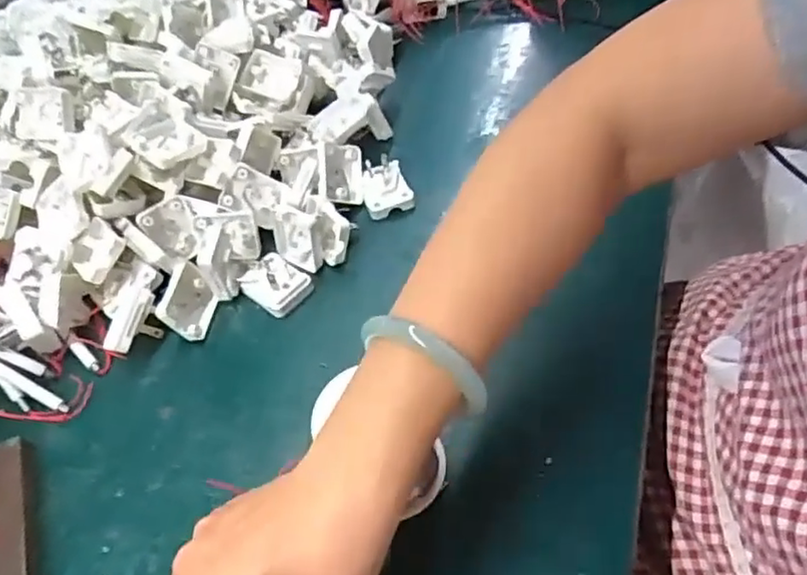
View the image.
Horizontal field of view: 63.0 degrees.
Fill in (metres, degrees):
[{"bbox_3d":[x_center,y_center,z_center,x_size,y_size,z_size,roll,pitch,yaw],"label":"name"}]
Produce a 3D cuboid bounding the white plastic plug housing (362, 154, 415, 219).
[{"bbox_3d":[-0.015,-0.084,0.536,0.039,0.023,0.050,-15,55,-12],"label":"white plastic plug housing"}]

